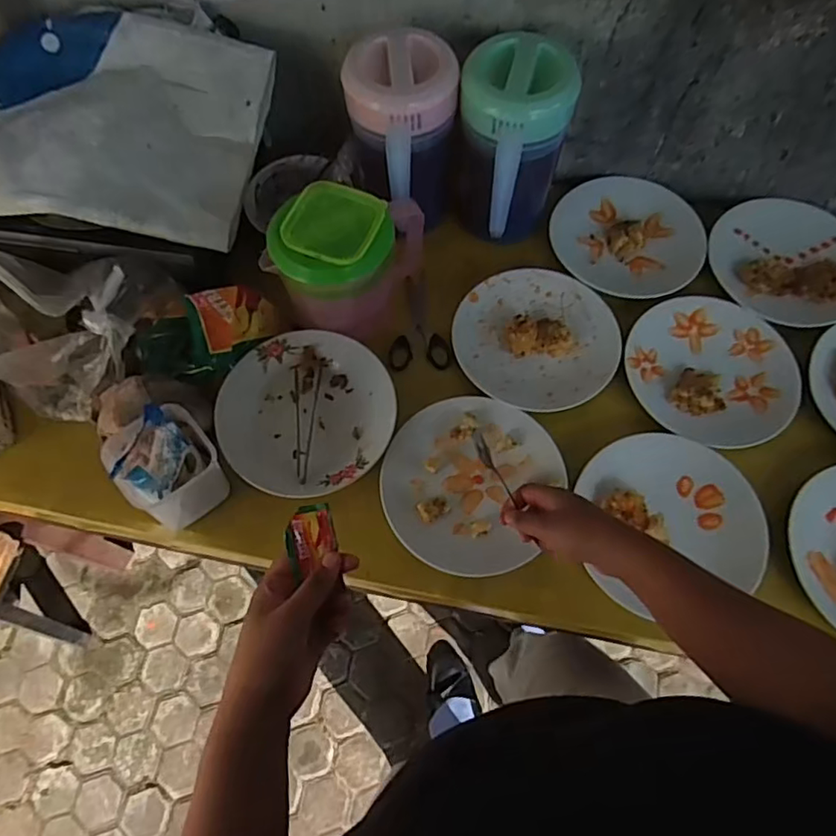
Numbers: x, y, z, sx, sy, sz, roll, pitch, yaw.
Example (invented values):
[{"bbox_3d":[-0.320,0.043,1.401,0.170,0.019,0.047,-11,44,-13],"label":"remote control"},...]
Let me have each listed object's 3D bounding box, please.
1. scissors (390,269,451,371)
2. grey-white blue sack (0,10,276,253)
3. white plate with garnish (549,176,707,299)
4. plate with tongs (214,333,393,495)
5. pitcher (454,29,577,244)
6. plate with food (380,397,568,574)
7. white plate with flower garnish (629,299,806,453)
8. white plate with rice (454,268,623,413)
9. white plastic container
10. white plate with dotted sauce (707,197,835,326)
[{"bbox_3d":[0.000,-0.131,0.787,0.074,0.014,0.154,-3,68,0],"label":"scissors"},{"bbox_3d":[-0.376,-0.361,0.729,0.347,0.075,0.270,12,69,6],"label":"grey-white blue sack"},{"bbox_3d":[0.291,-0.256,0.837,0.199,0.039,0.212,-1,68,1],"label":"white plate with garnish"},{"bbox_3d":[-0.130,-0.006,0.698,0.195,0.022,0.202,-1,68,1],"label":"plate with tongs"},{"bbox_3d":[0.113,-0.322,0.742,0.124,0.216,0.157,9,69,5],"label":"pitcher"},{"bbox_3d":[0.058,0.068,0.675,0.186,0.021,0.197,-1,68,1],"label":"plate with food"},{"bbox_3d":[0.370,-0.063,0.743,0.207,0.021,0.200,-1,68,1],"label":"white plate with flower garnish"},{"bbox_3d":[0.150,-0.106,0.753,0.202,0.027,0.201,-1,68,1],"label":"white plate with rice"},{"bbox_3d":[-0.260,0.044,0.613,0.087,0.111,0.087,-36,71,-12],"label":"white plastic container"},{"bbox_3d":[0.513,-0.221,0.827,0.209,0.024,0.204,-1,68,1],"label":"white plate with dotted sauce"}]

